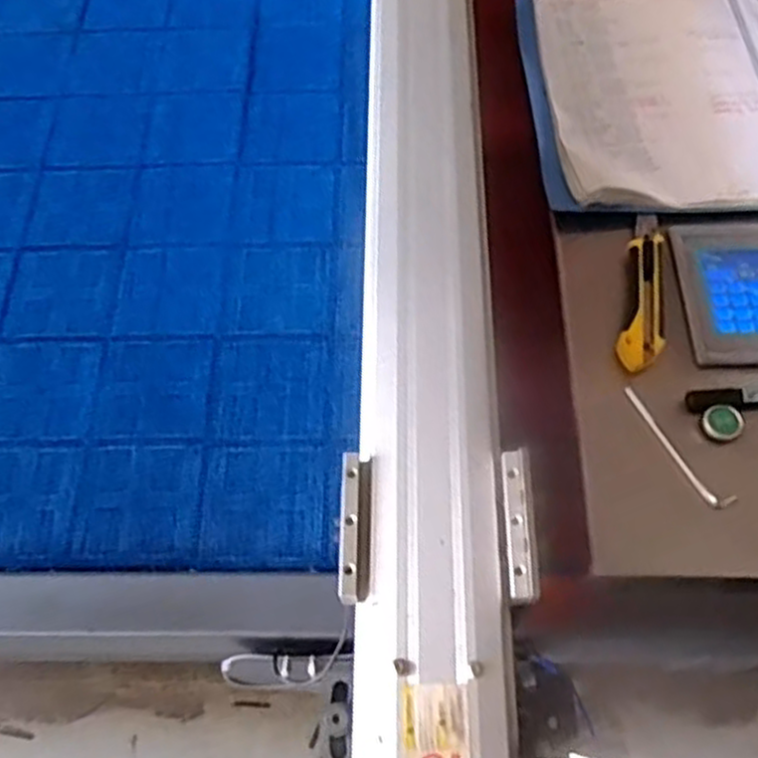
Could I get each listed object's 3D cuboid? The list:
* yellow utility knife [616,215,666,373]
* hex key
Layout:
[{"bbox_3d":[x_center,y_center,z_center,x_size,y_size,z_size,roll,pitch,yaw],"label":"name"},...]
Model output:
[{"bbox_3d":[0.230,-0.077,0.667,0.035,0.019,0.157,11,64,9],"label":"yellow utility knife"},{"bbox_3d":[0.232,0.054,0.611,0.020,0.004,0.117,-33,66,-13],"label":"hex key"}]

